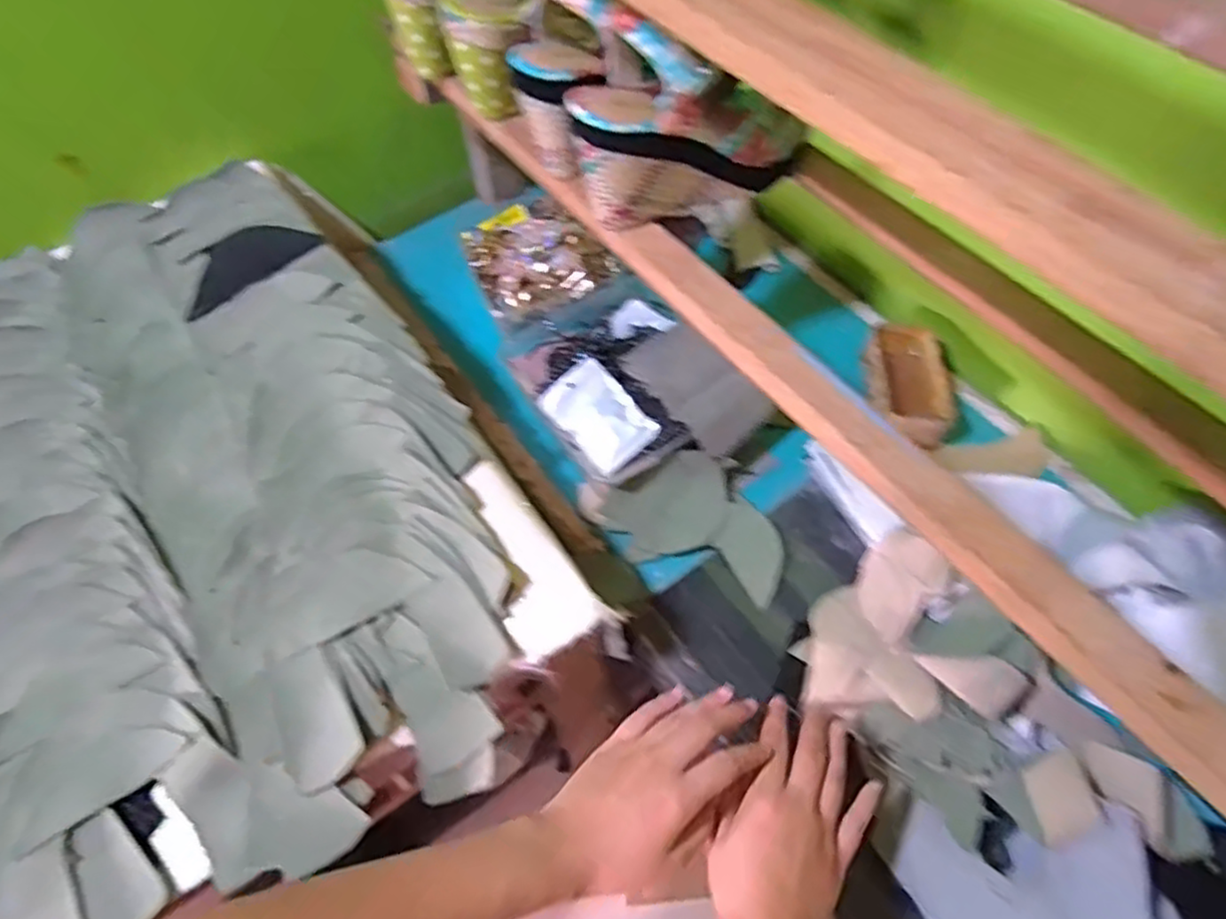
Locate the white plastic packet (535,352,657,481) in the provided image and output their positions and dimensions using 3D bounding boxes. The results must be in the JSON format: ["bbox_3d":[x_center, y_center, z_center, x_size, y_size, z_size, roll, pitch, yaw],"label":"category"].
[{"bbox_3d":[-0.014,-0.040,0.661,0.068,0.009,0.103,-42,78,-3],"label":"white plastic packet"}]

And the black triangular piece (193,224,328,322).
[{"bbox_3d":[-0.347,-0.189,0.673,0.130,0.014,0.066,-37,65,-15],"label":"black triangular piece"}]

